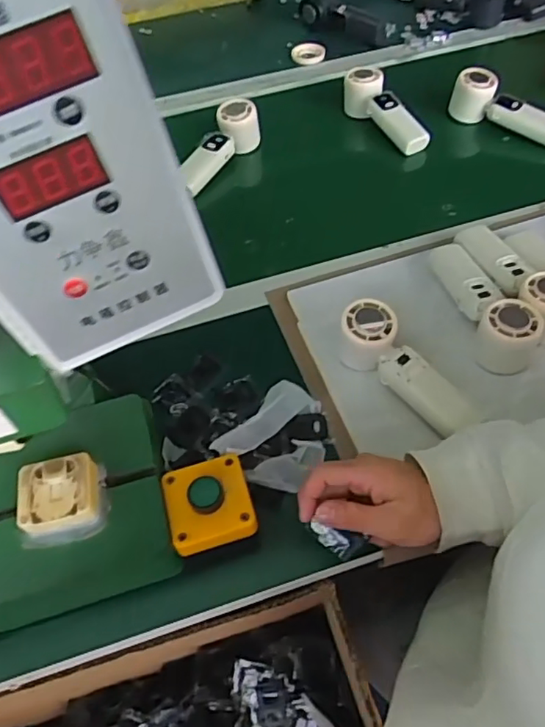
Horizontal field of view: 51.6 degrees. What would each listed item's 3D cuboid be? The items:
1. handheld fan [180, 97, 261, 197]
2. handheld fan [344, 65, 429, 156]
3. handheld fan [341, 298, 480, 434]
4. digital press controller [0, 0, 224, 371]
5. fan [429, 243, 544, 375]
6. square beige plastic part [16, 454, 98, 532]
[{"bbox_3d":[-0.076,-0.304,0.798,0.056,0.064,0.153,21,59,18],"label":"handheld fan"},{"bbox_3d":[0.168,-0.378,0.836,0.043,0.058,0.165,-27,57,-14],"label":"handheld fan"},{"bbox_3d":[0.126,0.007,0.545,0.053,0.059,0.152,-34,59,-18],"label":"handheld fan"},{"bbox_3d":[-0.086,-0.076,0.217,0.094,0.157,0.051,-22,56,-11],"label":"digital press controller"},{"bbox_3d":[0.216,-0.070,0.593,0.054,0.052,0.165,-18,56,-8],"label":"fan"},{"bbox_3d":[-0.169,0.107,0.455,0.060,0.031,0.055,-13,55,-5],"label":"square beige plastic part"}]

